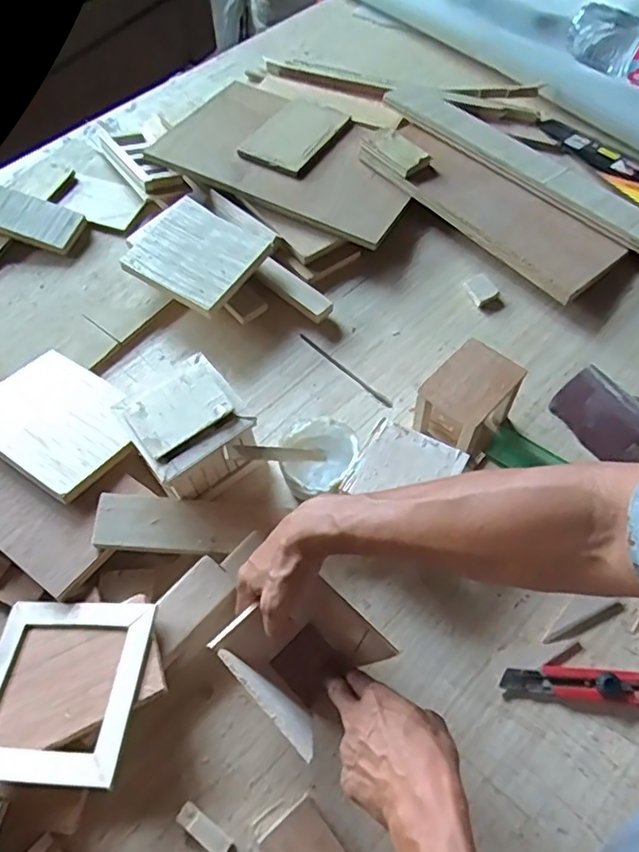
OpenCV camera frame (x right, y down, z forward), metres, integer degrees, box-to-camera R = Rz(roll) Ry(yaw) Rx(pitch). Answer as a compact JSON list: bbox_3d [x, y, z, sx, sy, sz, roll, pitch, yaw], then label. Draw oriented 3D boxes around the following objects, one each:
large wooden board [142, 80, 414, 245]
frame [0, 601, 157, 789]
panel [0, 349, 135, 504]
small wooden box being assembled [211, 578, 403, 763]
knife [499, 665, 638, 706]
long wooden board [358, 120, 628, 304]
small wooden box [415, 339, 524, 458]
[{"bbox_3d":[-0.036,-0.417,0.905,0.380,0.018,0.256,27,58,13],"label":"large wooden board"},{"bbox_3d":[-0.235,0.232,0.521,0.157,0.007,0.148,-4,52,13],"label":"frame"},{"bbox_3d":[-0.301,-0.008,0.673,0.178,0.011,0.143,31,53,18],"label":"panel"},{"bbox_3d":[-0.014,0.209,0.535,0.116,0.074,0.109,40,70,22],"label":"small wooden box being assembled"},{"bbox_3d":[0.259,0.245,0.544,0.166,0.015,0.035,2,61,4],"label":"knife"},{"bbox_3d":[0.240,-0.329,0.853,0.137,0.024,0.390,-39,68,-23],"label":"long wooden board"},{"bbox_3d":[0.164,-0.019,0.654,0.109,0.098,0.081,-41,67,-18],"label":"small wooden box"}]

